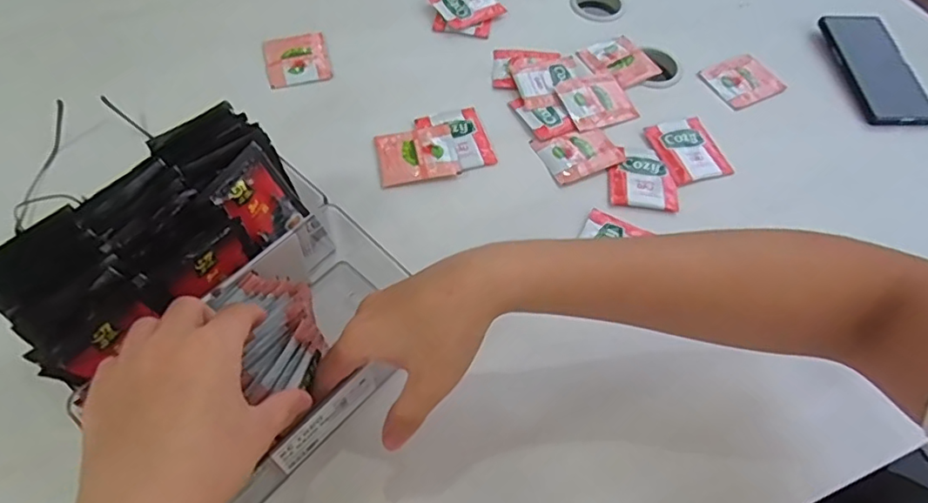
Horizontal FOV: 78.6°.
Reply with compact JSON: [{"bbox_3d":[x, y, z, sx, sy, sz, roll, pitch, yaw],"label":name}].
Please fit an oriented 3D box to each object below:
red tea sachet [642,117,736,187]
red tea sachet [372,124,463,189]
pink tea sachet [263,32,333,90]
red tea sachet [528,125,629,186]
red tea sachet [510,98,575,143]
[{"bbox_3d":[0.225,-0.105,0.573,0.061,0.012,0.080,-16,59,-11],"label":"red tea sachet"},{"bbox_3d":[-0.047,-0.095,0.551,0.074,0.009,0.066,-9,57,-7],"label":"red tea sachet"},{"bbox_3d":[-0.182,-0.210,0.620,0.067,0.011,0.075,-15,58,-10],"label":"pink tea sachet"},{"bbox_3d":[0.114,-0.101,0.564,0.075,0.005,0.060,-22,60,-15],"label":"red tea sachet"},{"bbox_3d":[0.082,-0.143,0.588,0.045,0.006,0.062,-24,60,-16],"label":"red tea sachet"}]

